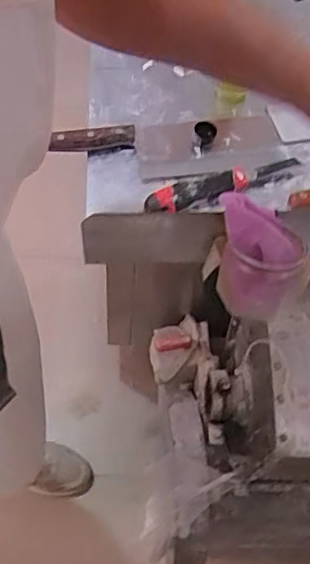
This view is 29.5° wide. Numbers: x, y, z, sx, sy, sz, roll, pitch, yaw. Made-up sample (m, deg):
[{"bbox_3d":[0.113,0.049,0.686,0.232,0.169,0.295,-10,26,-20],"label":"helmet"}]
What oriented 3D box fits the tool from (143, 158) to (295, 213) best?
[{"bbox_3d":[0.087,-0.129,0.762,0.207,0.014,0.037,-19,62,-15],"label":"tool"}]

